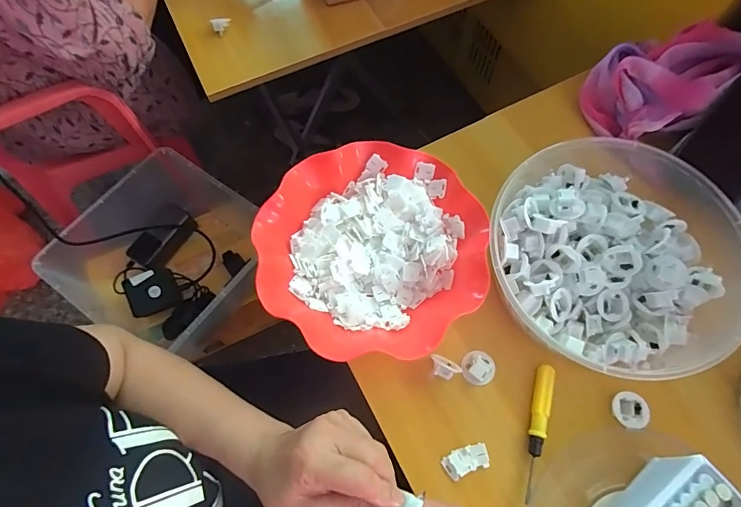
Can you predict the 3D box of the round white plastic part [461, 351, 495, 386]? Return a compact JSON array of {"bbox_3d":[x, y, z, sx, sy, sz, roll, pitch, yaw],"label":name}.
[{"bbox_3d":[0.106,0.111,0.412,0.031,0.015,0.031,0,68,1],"label":"round white plastic part"}]

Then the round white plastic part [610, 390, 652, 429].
[{"bbox_3d":[0.242,0.145,0.391,0.030,0.006,0.031,0,68,1],"label":"round white plastic part"}]

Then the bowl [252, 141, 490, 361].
[{"bbox_3d":[0.001,-0.005,0.428,0.214,0.055,0.217,0,68,1],"label":"bowl"}]

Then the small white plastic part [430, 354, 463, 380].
[{"bbox_3d":[0.070,0.112,0.407,0.030,0.023,0.017,26,70,11],"label":"small white plastic part"}]

